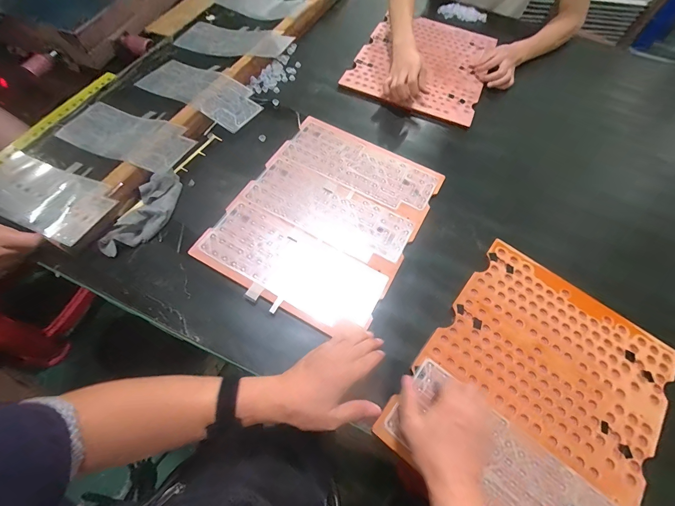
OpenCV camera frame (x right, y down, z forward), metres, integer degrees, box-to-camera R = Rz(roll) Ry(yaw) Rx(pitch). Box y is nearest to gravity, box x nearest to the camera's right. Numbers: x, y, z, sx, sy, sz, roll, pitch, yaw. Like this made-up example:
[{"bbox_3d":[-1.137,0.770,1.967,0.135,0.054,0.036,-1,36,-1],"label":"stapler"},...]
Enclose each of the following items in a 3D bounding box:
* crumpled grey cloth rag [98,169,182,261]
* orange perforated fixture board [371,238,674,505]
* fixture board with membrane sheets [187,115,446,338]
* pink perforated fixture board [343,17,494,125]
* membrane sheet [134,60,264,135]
[{"bbox_3d":[-0.346,-0.072,0.564,0.071,0.029,0.178,19,64,7],"label":"crumpled grey cloth rag"},{"bbox_3d":[0.285,0.196,0.449,0.307,0.006,0.375,37,68,14],"label":"orange perforated fixture board"},{"bbox_3d":[-0.017,-0.071,0.564,0.307,0.009,0.372,27,66,10],"label":"fixture board with membrane sheets"},{"bbox_3d":[0.227,-0.504,0.815,0.318,0.011,0.395,22,65,8],"label":"pink perforated fixture board"},{"bbox_3d":[-0.317,-0.368,0.726,0.313,0.067,0.143,36,67,14],"label":"membrane sheet"}]

